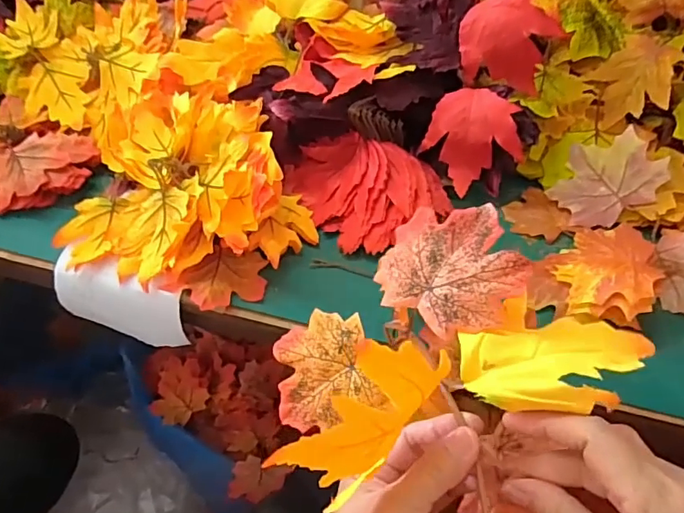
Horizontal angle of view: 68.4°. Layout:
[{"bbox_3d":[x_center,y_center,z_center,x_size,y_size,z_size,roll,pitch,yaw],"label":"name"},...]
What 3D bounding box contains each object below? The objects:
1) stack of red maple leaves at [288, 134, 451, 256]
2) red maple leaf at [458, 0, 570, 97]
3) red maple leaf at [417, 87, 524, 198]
[{"bbox_3d":[0.020,-0.076,0.483,0.116,0.052,0.162,-33,57,-18],"label":"stack of red maple leaves"},{"bbox_3d":[0.147,-0.192,0.450,0.080,0.071,0.034,5,54,9],"label":"red maple leaf"},{"bbox_3d":[0.119,-0.111,0.457,0.079,0.080,0.025,52,30,-4],"label":"red maple leaf"}]

